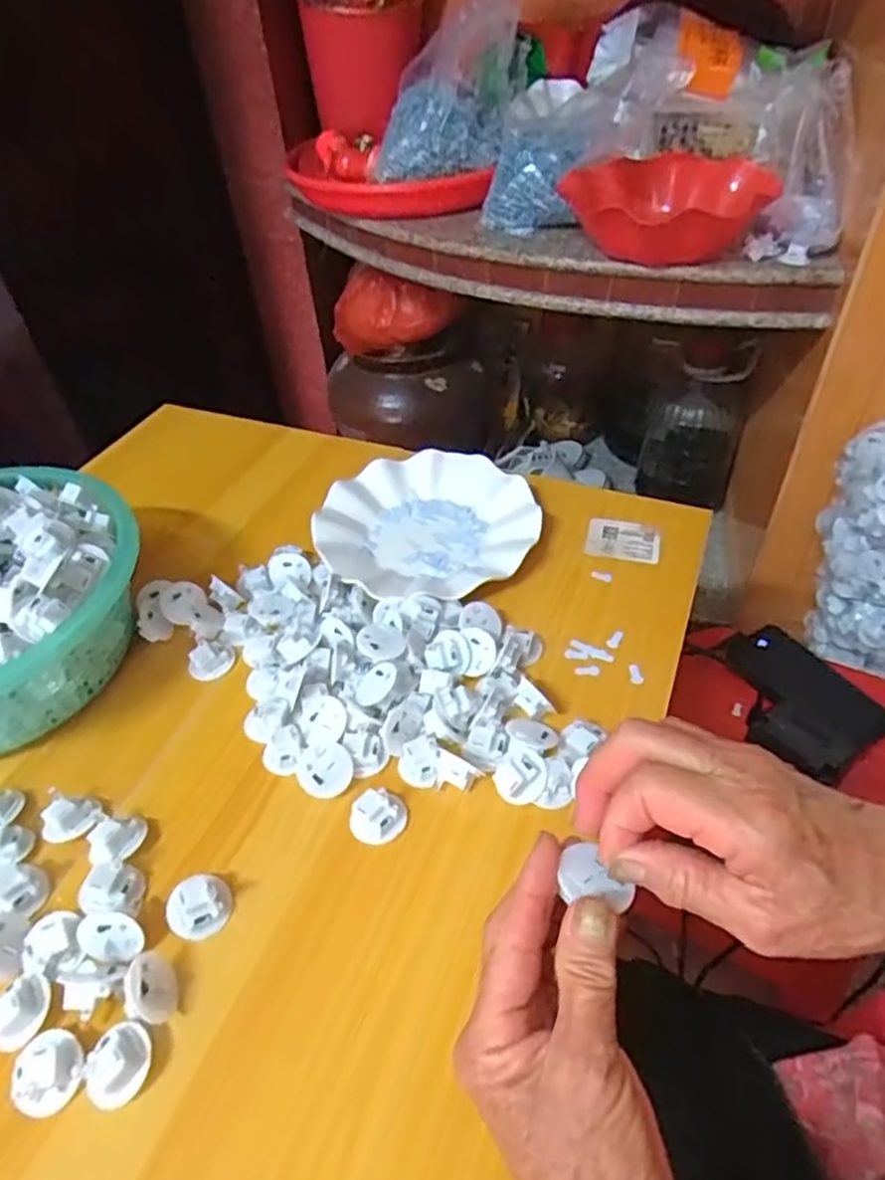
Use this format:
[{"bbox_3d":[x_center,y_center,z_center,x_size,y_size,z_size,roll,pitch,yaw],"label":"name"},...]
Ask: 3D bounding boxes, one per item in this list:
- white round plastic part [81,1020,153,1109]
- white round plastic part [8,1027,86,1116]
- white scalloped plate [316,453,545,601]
[{"bbox_3d":[-0.151,0.219,0.328,0.029,0.011,0.032,16,48,20],"label":"white round plastic part"},{"bbox_3d":[-0.184,0.223,0.329,0.031,0.012,0.032,-2,44,2],"label":"white round plastic part"},{"bbox_3d":[-0.012,-0.057,0.604,0.178,0.025,0.178,-2,44,2],"label":"white scalloped plate"}]

